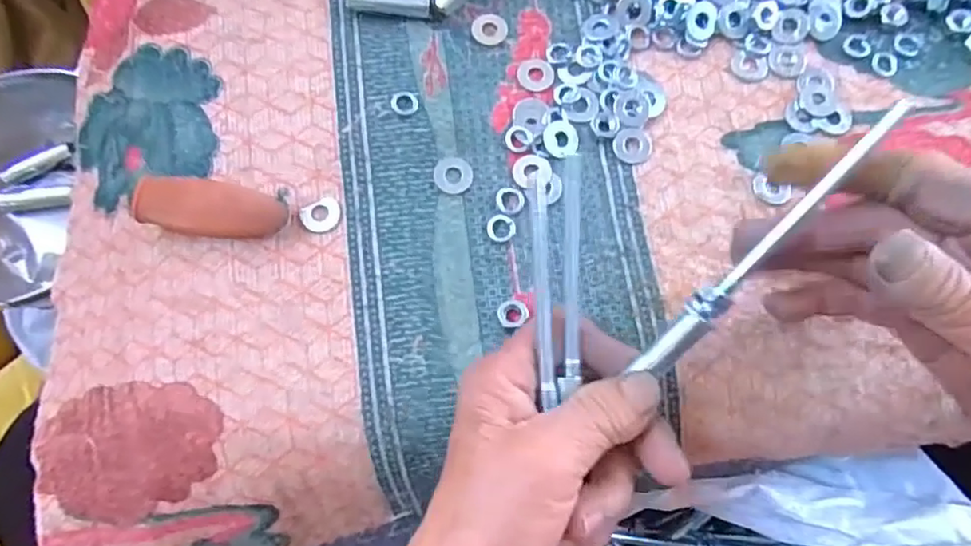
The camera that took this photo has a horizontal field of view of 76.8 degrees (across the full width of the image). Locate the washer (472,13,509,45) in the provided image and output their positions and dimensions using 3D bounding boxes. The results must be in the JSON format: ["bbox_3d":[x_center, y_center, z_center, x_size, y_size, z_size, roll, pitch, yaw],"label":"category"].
[{"bbox_3d":[0.002,-0.126,0.317,0.018,0.004,0.018,1,84,-6],"label":"washer"}]

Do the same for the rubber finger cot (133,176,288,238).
[{"bbox_3d":[-0.124,-0.029,0.284,0.065,0.028,0.023,6,83,3],"label":"rubber finger cot"}]

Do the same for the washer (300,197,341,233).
[{"bbox_3d":[-0.078,-0.027,0.292,0.018,0.004,0.016,-22,82,0],"label":"washer"}]

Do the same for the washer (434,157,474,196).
[{"bbox_3d":[-0.016,-0.048,0.299,0.018,0.004,0.018,4,83,3],"label":"washer"}]

